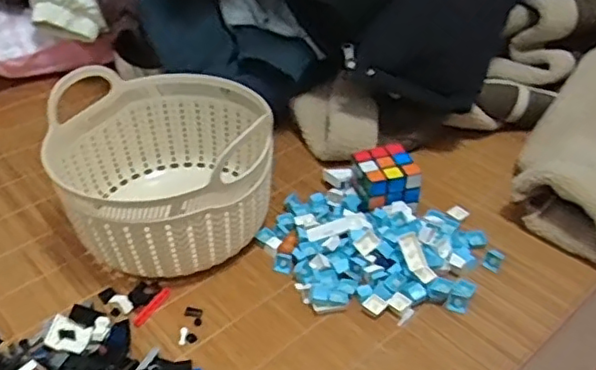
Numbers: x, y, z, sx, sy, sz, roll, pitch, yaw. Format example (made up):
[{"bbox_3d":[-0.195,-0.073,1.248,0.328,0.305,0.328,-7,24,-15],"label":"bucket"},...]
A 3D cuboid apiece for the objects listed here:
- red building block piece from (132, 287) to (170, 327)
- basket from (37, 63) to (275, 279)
[{"bbox_3d":[-0.140,0.116,0.582,0.011,0.004,0.049,20,44,23],"label":"red building block piece"},{"bbox_3d":[-0.135,-0.017,0.643,0.210,0.133,0.219,0,40,0],"label":"basket"}]

